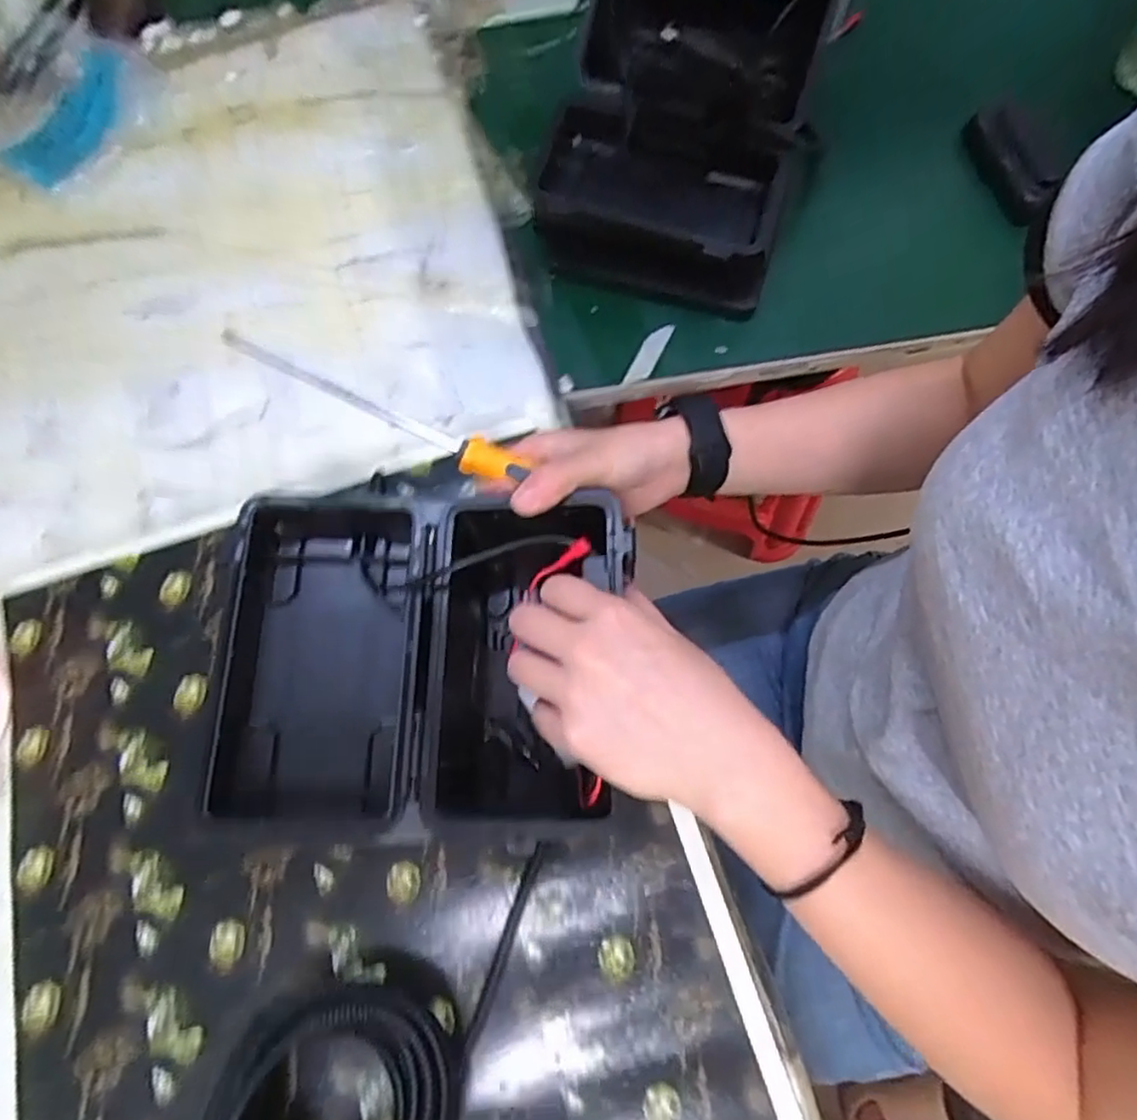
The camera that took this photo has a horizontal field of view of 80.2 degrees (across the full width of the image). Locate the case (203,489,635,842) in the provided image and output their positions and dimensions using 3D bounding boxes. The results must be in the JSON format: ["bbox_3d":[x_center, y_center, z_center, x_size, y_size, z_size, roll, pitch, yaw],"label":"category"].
[{"bbox_3d":[-0.076,0.059,0.379,0.204,0.090,0.165,-2,70,0],"label":"case"}]

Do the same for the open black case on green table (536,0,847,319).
[{"bbox_3d":[0.081,-0.308,0.484,0.174,0.124,0.191,17,73,10],"label":"open black case on green table"}]

